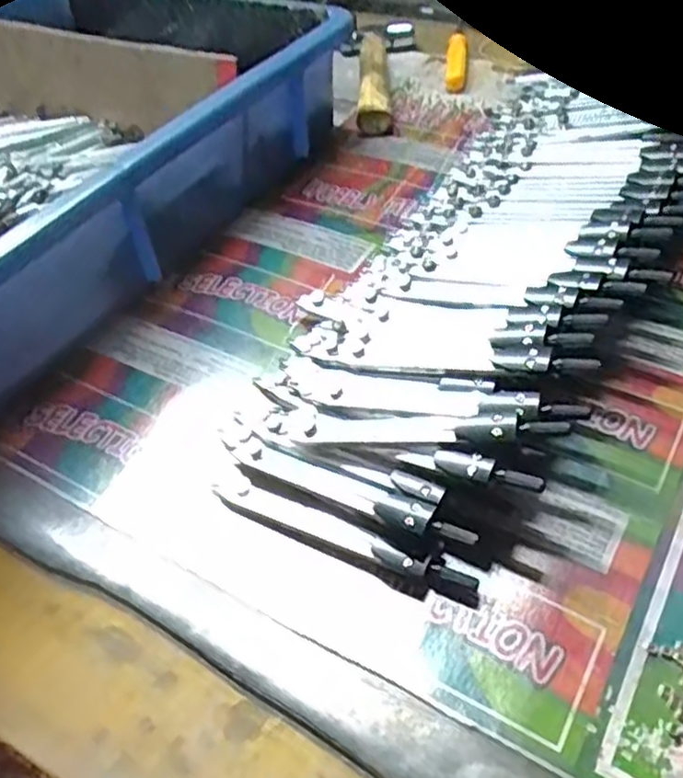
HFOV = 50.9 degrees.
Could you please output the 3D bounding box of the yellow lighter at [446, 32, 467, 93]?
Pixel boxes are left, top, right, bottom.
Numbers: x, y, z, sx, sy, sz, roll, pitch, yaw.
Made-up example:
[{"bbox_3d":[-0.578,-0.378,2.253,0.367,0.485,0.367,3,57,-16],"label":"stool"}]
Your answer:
[{"bbox_3d":[0.088,-0.250,0.551,0.014,0.015,0.079,3,48,9],"label":"yellow lighter"}]

